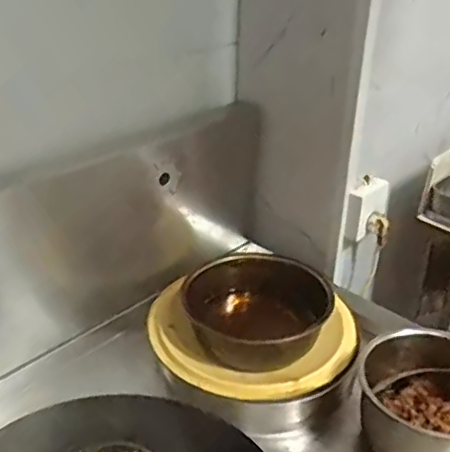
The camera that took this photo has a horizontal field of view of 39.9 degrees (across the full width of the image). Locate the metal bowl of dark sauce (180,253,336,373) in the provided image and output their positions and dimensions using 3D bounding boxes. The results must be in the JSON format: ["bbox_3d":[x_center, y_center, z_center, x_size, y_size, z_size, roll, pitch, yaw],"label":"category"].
[{"bbox_3d":[0.049,0.131,0.962,0.214,0.098,0.195,1,30,-1],"label":"metal bowl of dark sauce"}]

